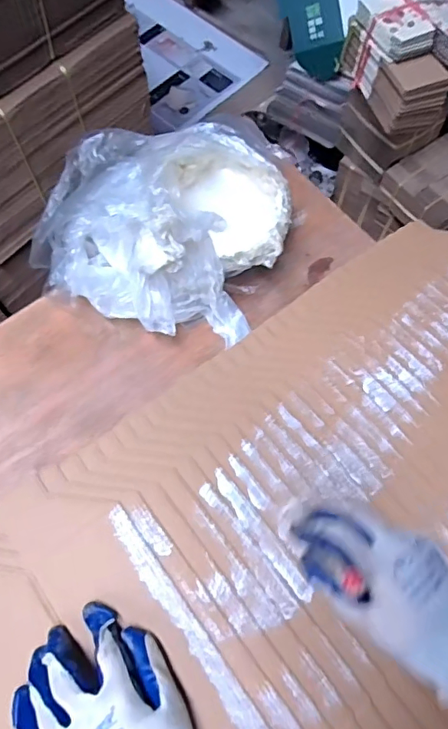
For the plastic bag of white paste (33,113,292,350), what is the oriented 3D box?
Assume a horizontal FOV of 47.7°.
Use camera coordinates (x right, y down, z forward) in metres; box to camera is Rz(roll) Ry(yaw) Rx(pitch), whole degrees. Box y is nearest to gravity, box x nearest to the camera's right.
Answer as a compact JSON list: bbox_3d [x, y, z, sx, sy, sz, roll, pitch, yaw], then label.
[{"bbox_3d":[-0.065,-0.203,0.626,0.292,0.137,0.308,22,69,6],"label":"plastic bag of white paste"}]

